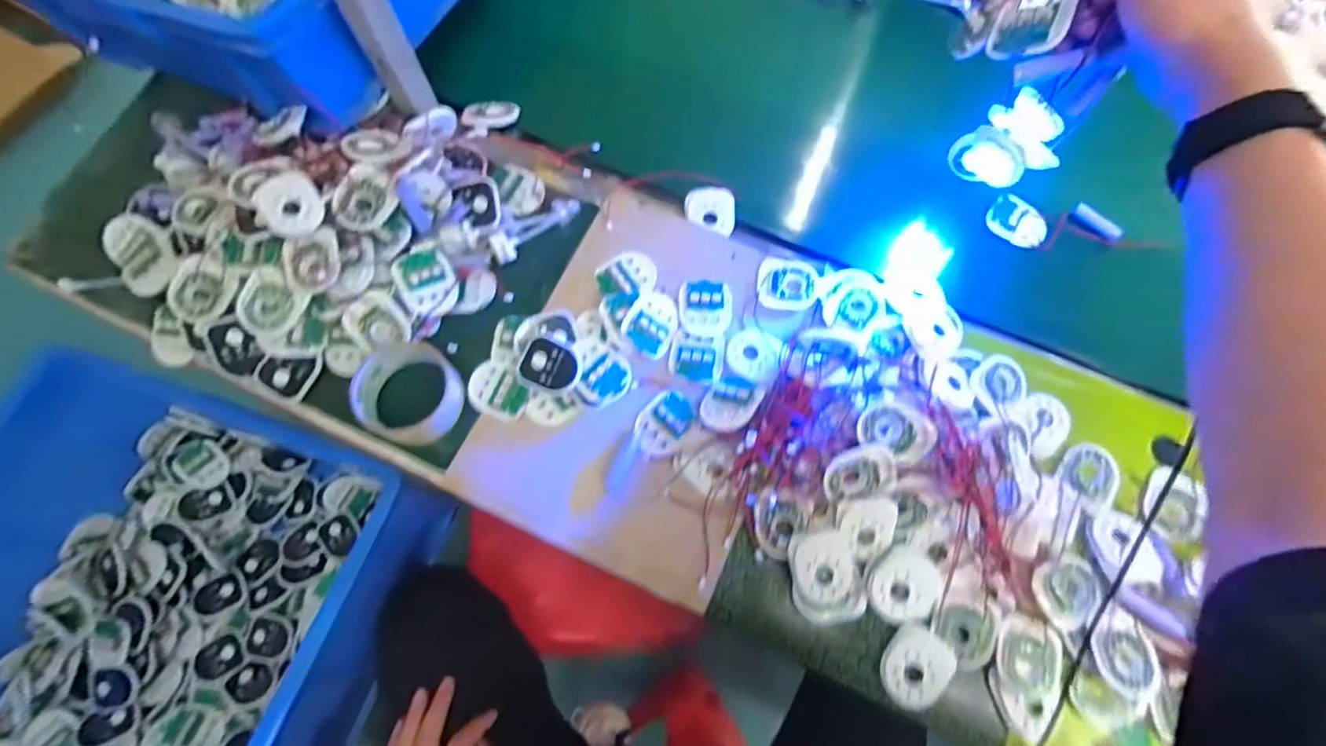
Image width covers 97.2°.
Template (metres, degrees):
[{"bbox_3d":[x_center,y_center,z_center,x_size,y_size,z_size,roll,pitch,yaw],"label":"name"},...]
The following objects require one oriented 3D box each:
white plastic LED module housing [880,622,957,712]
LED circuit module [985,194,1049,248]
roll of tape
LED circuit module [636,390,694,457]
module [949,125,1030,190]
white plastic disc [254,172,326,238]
[{"bbox_3d":[0.197,0.229,0.454,0.048,0.008,0.060,32,73,10],"label":"white plastic LED module housing"},{"bbox_3d":[0.360,-0.153,0.595,0.058,0.014,0.040,40,74,12],"label":"LED circuit module"},{"bbox_3d":[-0.220,0.017,0.511,0.083,0.038,0.088,0,70,-1],"label":"roll of tape"},{"bbox_3d":[0.002,0.044,0.510,0.043,0.009,0.054,42,74,12],"label":"LED circuit module"},{"bbox_3d":[0.272,-0.182,0.489,0.016,0.050,0.060,-34,61,-16],"label":"module"},{"bbox_3d":[-0.322,-0.145,0.507,0.052,0.018,0.065,-42,76,-14],"label":"white plastic disc"}]

